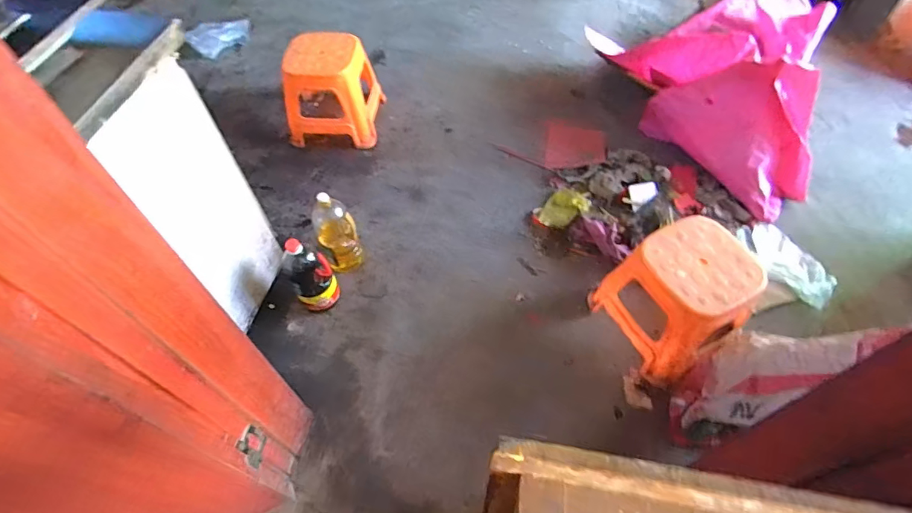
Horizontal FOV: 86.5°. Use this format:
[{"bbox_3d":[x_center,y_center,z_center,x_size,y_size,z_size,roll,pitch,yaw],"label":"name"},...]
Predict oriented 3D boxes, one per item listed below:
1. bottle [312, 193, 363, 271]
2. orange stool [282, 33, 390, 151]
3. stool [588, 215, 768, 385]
[{"bbox_3d":[-0.343,-0.062,1.416,0.112,0.289,0.102,0,55,1],"label":"bottle"},{"bbox_3d":[-0.445,-0.617,1.794,0.303,0.326,0.306,7,58,5],"label":"orange stool"},{"bbox_3d":[0.580,0.102,1.282,0.296,0.297,0.304,-24,58,-15],"label":"stool"}]

